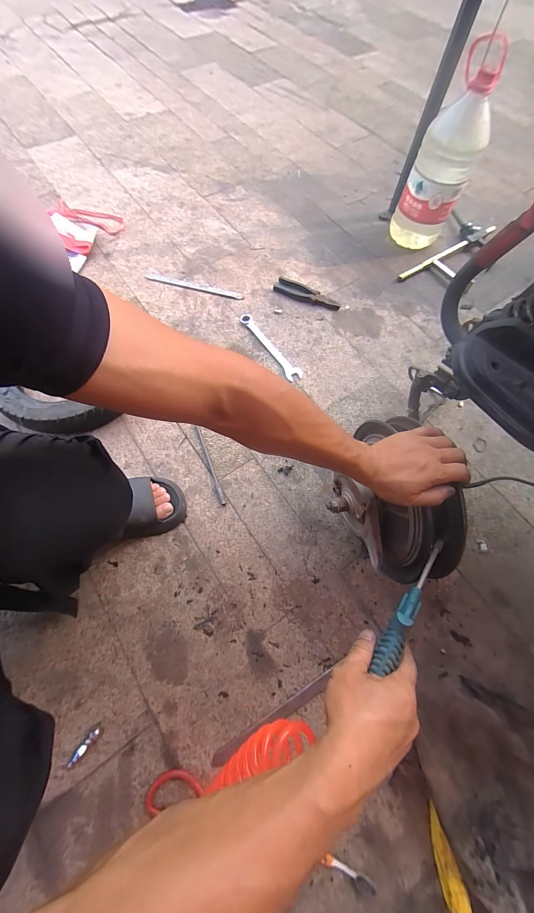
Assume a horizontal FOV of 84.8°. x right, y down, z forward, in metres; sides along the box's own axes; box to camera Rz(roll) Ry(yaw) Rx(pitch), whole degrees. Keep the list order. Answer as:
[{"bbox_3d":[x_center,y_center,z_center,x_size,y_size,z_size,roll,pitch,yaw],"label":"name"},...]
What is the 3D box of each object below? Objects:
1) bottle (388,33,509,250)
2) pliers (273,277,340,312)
[{"bbox_3d":[0.502,-0.822,0.834,0.163,0.340,0.161,28,71,9],"label":"bottle"},{"bbox_3d":[0.119,-0.476,0.850,0.196,0.013,0.063,23,70,7],"label":"pliers"}]

